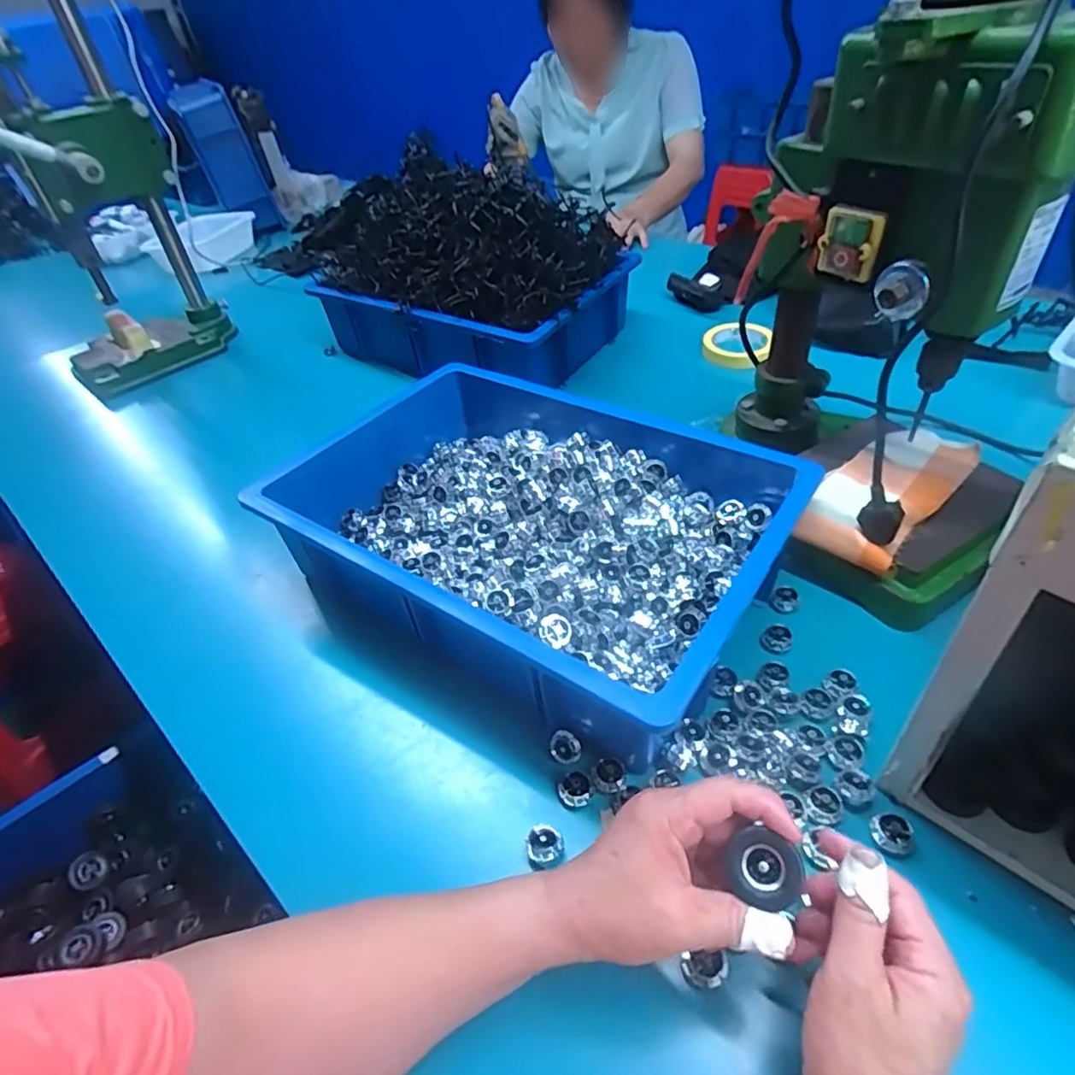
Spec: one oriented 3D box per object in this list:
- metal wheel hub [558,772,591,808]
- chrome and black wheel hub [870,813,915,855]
[{"bbox_3d":[0.026,0.178,0.430,0.022,0.008,0.023,-4,43,4],"label":"metal wheel hub"},{"bbox_3d":[0.226,0.188,0.389,0.022,0.012,0.024,-4,43,4],"label":"chrome and black wheel hub"}]

